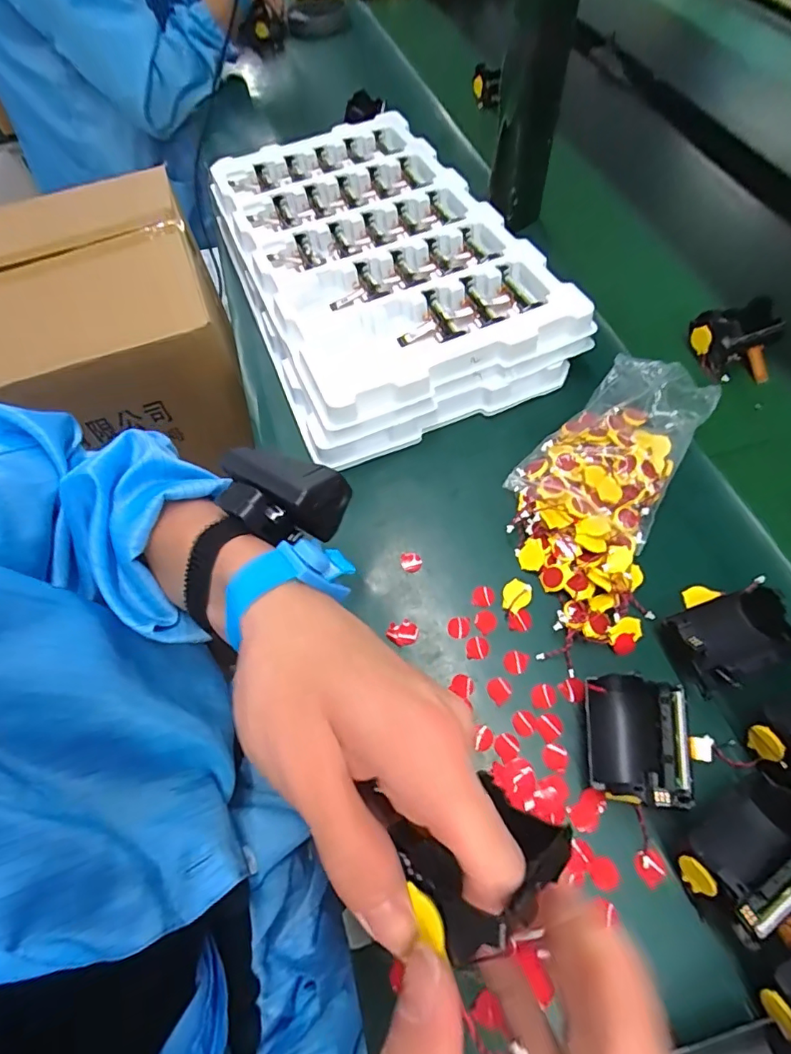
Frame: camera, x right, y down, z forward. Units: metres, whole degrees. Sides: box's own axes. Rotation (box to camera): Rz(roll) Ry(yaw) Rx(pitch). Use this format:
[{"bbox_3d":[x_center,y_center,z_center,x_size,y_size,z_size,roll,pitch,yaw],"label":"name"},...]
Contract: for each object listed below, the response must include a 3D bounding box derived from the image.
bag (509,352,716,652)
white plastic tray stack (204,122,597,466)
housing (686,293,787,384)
[{"bbox_3d":[0.157,-0.036,0.395,0.121,0.049,0.236,22,63,16],"label":"bag"},{"bbox_3d":[-0.026,-0.273,0.536,0.258,0.082,0.420,-20,60,-8],"label":"white plastic tray stack"},{"bbox_3d":[0.312,-0.180,0.473,0.064,0.042,0.053,-29,62,-13],"label":"housing"}]

